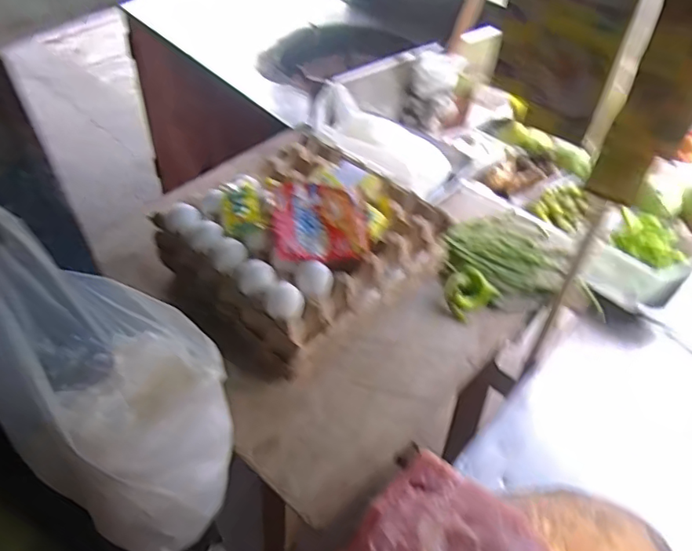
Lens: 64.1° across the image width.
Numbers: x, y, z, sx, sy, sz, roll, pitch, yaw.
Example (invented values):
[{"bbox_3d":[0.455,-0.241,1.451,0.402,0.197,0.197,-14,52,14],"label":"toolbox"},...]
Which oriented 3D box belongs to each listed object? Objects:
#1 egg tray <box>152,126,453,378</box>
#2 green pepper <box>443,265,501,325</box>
[{"bbox_3d":[-0.054,-0.053,0.759,0.299,0.140,0.273,-35,58,-28],"label":"egg tray"},{"bbox_3d":[0.171,0.025,0.777,0.073,0.028,0.056,-32,56,-26],"label":"green pepper"}]

